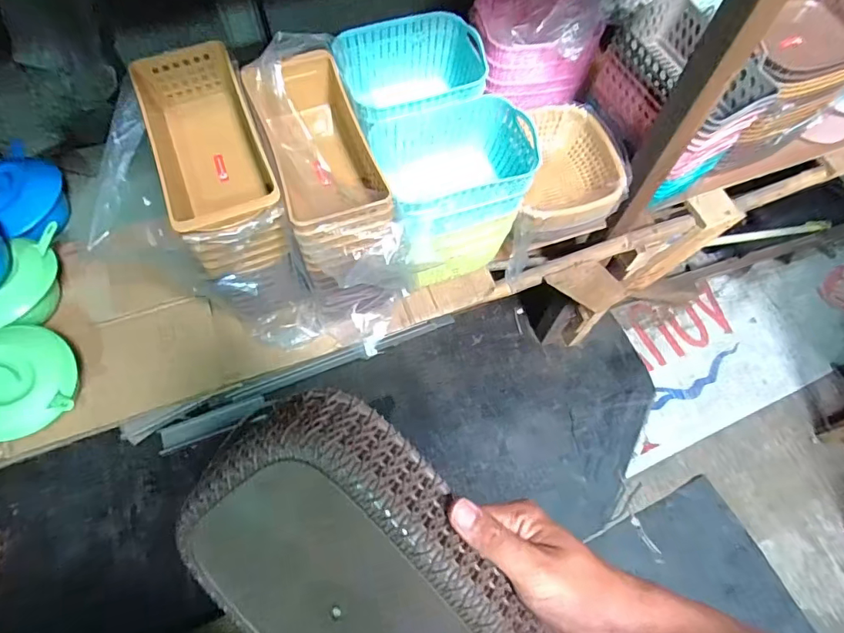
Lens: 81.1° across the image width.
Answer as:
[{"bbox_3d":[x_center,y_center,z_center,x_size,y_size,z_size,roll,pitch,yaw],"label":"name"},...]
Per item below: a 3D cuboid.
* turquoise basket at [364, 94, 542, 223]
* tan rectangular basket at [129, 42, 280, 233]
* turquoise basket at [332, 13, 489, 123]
[{"bbox_3d":[0.053,-0.224,0.783,0.220,0.142,0.167,-21,65,-11],"label":"turquoise basket"},{"bbox_3d":[-0.302,-0.235,0.696,0.145,0.104,0.283,-20,65,-11],"label":"tan rectangular basket"},{"bbox_3d":[-0.011,-0.384,0.828,0.215,0.121,0.188,-18,64,-10],"label":"turquoise basket"}]

